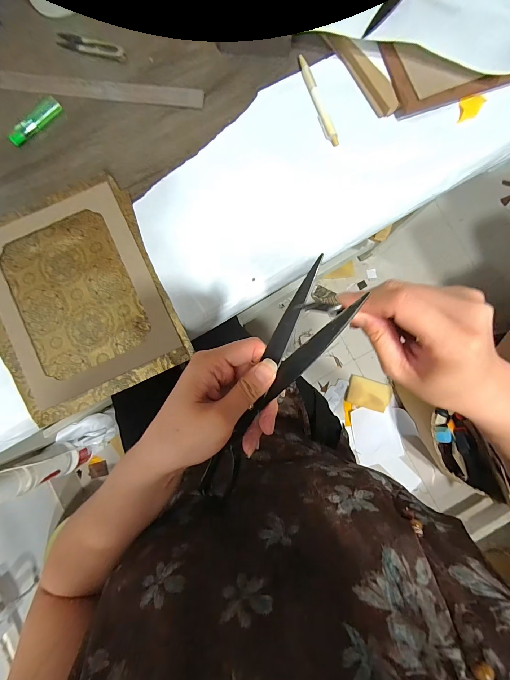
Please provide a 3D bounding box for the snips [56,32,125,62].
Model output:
[{"bbox_3d":[-0.230,-0.417,0.404,0.100,0.009,0.028,14,86,1],"label":"snips"}]

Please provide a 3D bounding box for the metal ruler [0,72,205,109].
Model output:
[{"bbox_3d":[-0.227,-0.347,0.394,0.307,0.006,0.034,5,79,0],"label":"metal ruler"}]

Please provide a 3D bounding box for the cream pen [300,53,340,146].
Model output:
[{"bbox_3d":[0.088,-0.332,0.395,0.014,0.008,0.138,-18,86,-2],"label":"cream pen"}]

